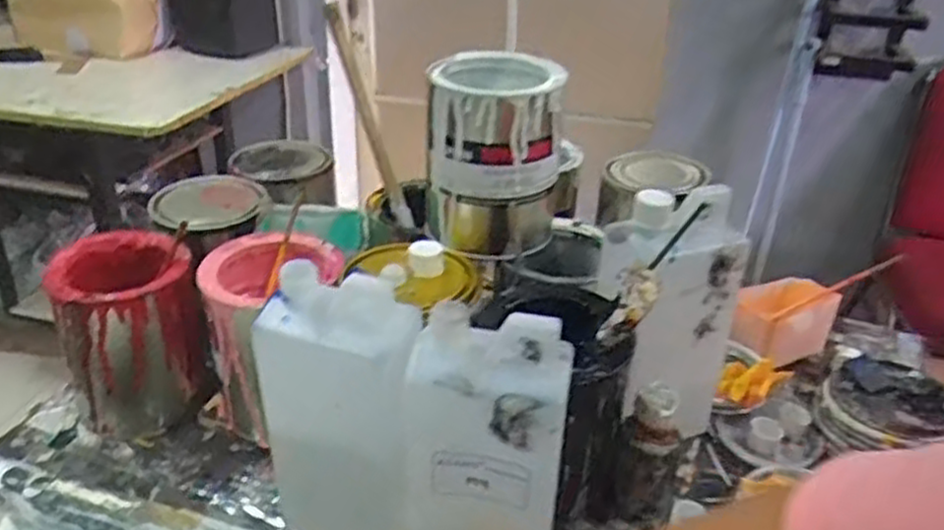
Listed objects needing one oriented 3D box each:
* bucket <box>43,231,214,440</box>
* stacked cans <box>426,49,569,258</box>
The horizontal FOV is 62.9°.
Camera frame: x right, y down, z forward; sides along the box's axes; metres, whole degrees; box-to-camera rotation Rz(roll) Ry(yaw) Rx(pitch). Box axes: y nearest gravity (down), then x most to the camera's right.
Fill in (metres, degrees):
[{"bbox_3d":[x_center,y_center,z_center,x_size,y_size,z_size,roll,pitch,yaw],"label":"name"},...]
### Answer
[{"bbox_3d":[-0.289,0.057,0.657,0.100,0.142,0.103,1,29,0],"label":"bucket"},{"bbox_3d":[0.018,-0.087,0.634,0.099,0.148,0.098,2,30,-1],"label":"stacked cans"}]

